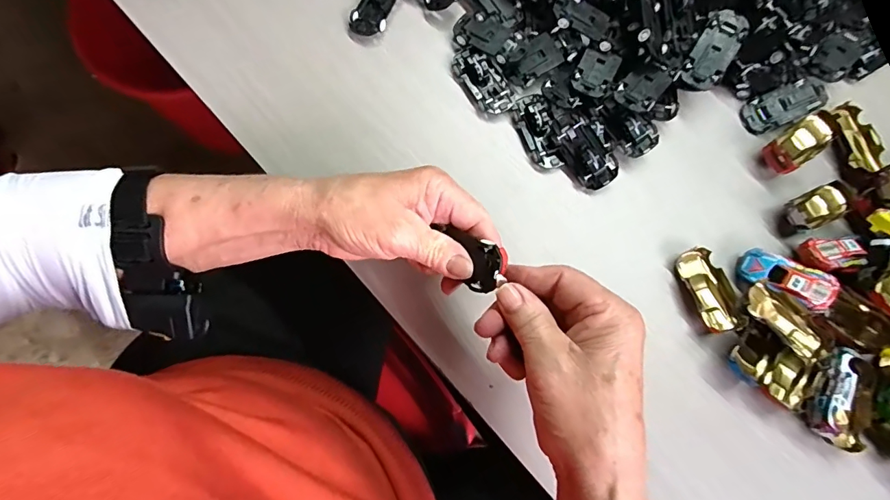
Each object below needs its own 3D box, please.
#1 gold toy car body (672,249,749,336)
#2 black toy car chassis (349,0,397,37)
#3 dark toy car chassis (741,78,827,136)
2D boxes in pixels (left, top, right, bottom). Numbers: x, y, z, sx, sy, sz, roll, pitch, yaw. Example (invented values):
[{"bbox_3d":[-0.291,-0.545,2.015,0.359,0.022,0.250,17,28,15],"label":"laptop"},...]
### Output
[{"bbox_3d":[0.199,0.031,0.348,0.029,0.012,0.064,-19,78,-5],"label":"gold toy car body"},{"bbox_3d":[-0.057,-0.213,0.394,0.030,0.010,0.064,24,78,5],"label":"black toy car chassis"},{"bbox_3d":[0.284,-0.121,0.384,0.066,0.007,0.031,-25,78,9],"label":"dark toy car chassis"}]

